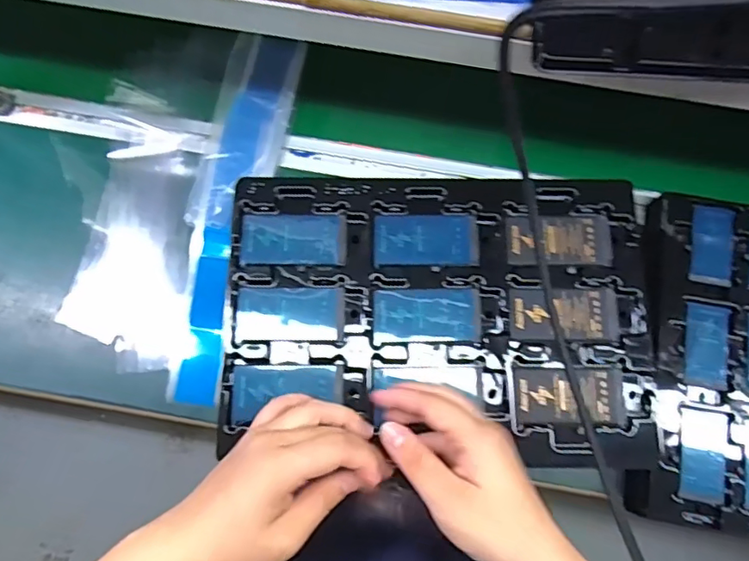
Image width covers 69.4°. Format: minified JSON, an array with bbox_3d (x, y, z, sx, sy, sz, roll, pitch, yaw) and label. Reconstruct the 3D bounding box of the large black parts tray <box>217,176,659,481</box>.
[{"bbox_3d":[0.049,0.027,0.419,0.320,0.016,0.218,1,76,-1],"label":"large black parts tray"}]

